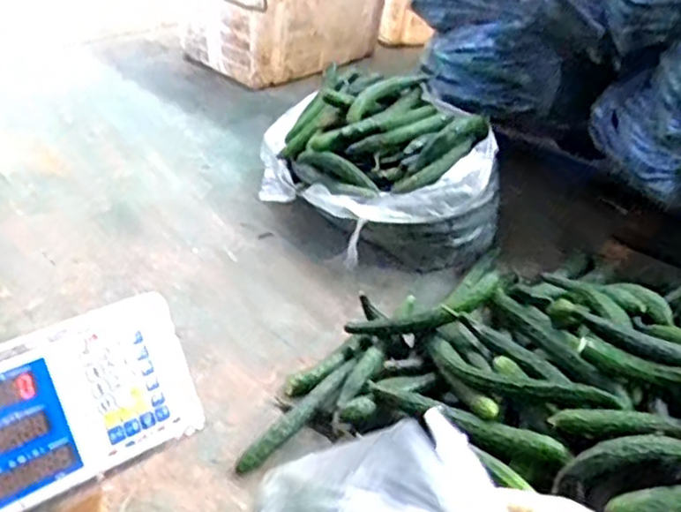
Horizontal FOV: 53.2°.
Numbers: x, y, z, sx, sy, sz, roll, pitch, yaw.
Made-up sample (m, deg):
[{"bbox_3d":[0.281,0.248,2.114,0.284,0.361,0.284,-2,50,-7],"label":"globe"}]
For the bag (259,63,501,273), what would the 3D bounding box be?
[{"bbox_3d":[0.080,-0.218,1.561,0.431,0.272,0.527,-9,39,-21],"label":"bag"}]

